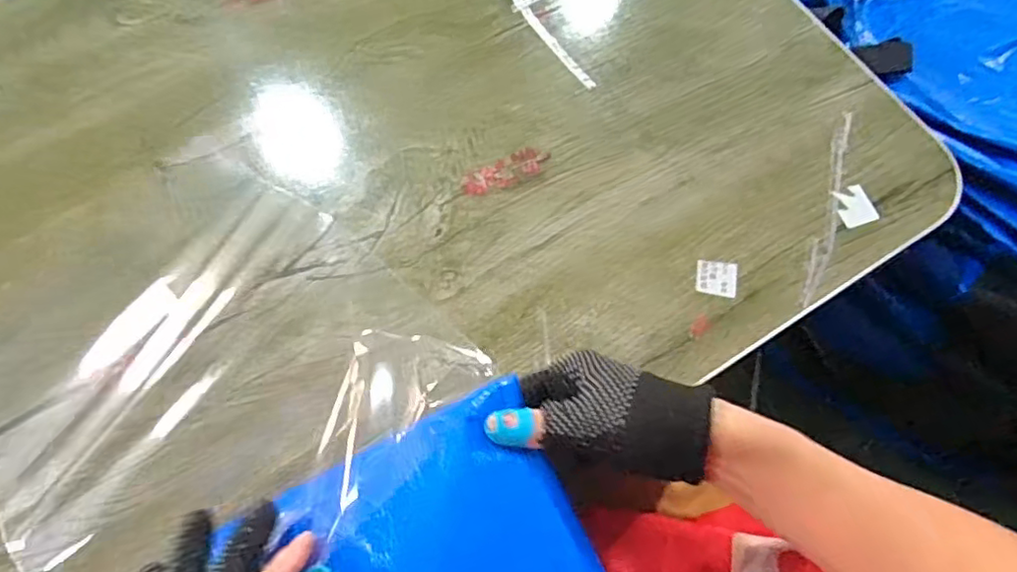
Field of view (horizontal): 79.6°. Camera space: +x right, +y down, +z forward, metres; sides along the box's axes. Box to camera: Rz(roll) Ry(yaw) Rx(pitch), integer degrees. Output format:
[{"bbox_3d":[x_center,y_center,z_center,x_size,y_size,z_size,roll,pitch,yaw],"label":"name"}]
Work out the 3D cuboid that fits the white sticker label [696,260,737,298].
[{"bbox_3d":[0.156,-0.006,0.455,0.029,0.004,0.028,10,68,2],"label":"white sticker label"}]

